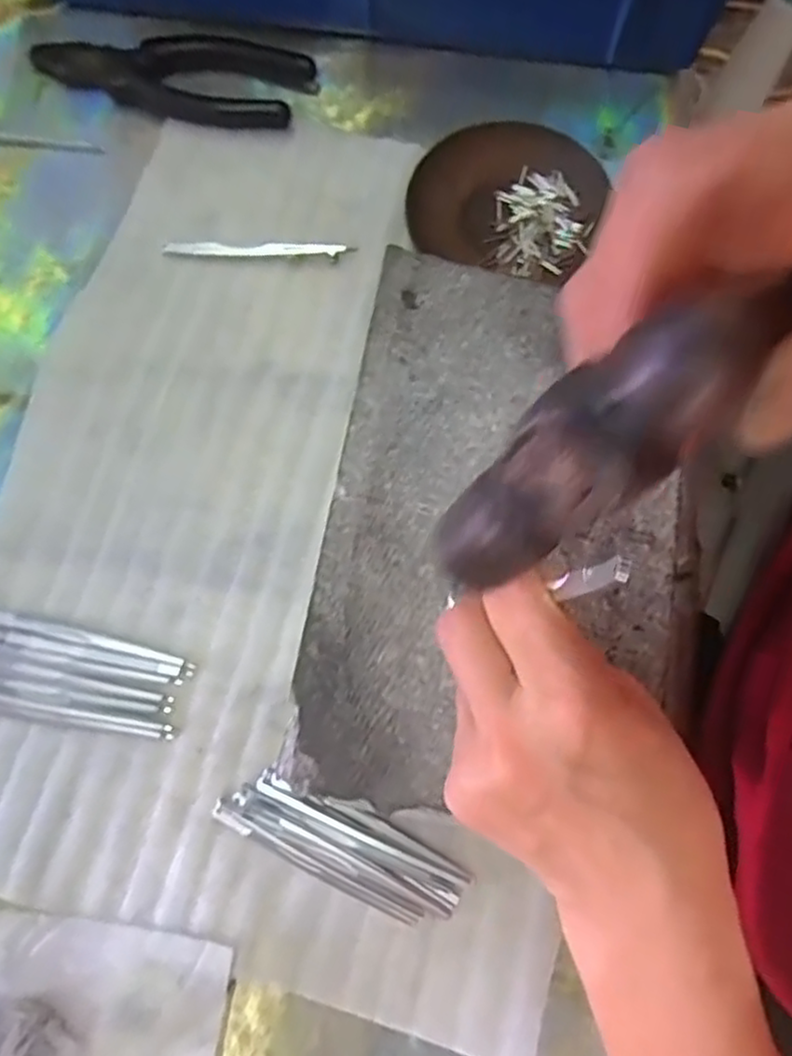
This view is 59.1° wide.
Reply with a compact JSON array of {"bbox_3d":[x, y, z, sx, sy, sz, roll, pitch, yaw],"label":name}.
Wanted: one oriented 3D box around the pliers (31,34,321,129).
[{"bbox_3d":[-0.133,-0.269,0.415,0.164,0.017,0.043,7,75,0],"label":"pliers"}]

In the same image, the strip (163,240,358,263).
[{"bbox_3d":[-0.077,-0.157,0.392,0.106,0.004,0.010,3,75,0],"label":"strip"}]

